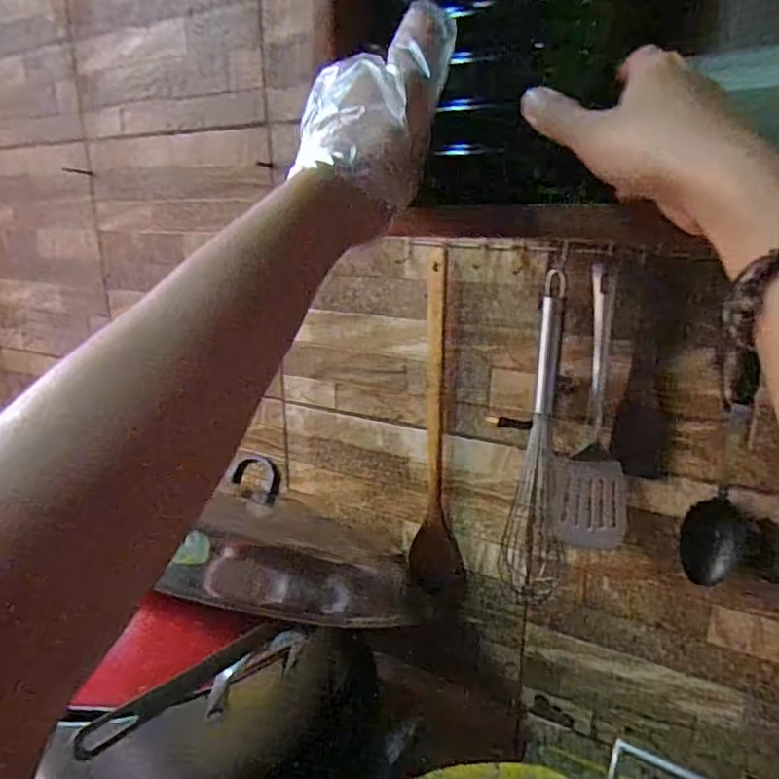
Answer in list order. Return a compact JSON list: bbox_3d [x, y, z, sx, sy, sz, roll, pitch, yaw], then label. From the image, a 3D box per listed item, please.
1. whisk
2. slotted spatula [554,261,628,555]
[{"bbox_3d":[0.177,0.077,0.702,0.073,0.413,0.051,4,18,13],"label":"whisk"},{"bbox_3d":[0.232,0.030,0.653,0.074,0.316,0.025,5,19,18],"label":"slotted spatula"}]

